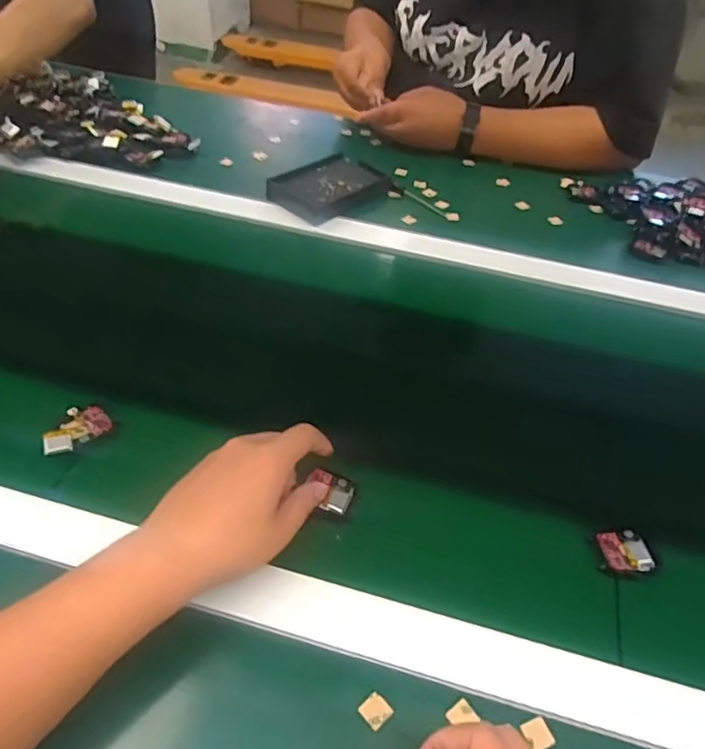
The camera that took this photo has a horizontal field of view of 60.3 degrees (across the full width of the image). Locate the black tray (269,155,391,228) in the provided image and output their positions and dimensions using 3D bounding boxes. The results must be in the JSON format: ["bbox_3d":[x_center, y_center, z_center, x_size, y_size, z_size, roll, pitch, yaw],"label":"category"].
[{"bbox_3d":[-0.029,-0.232,0.761,0.094,0.028,0.142,35,53,27],"label":"black tray"}]

